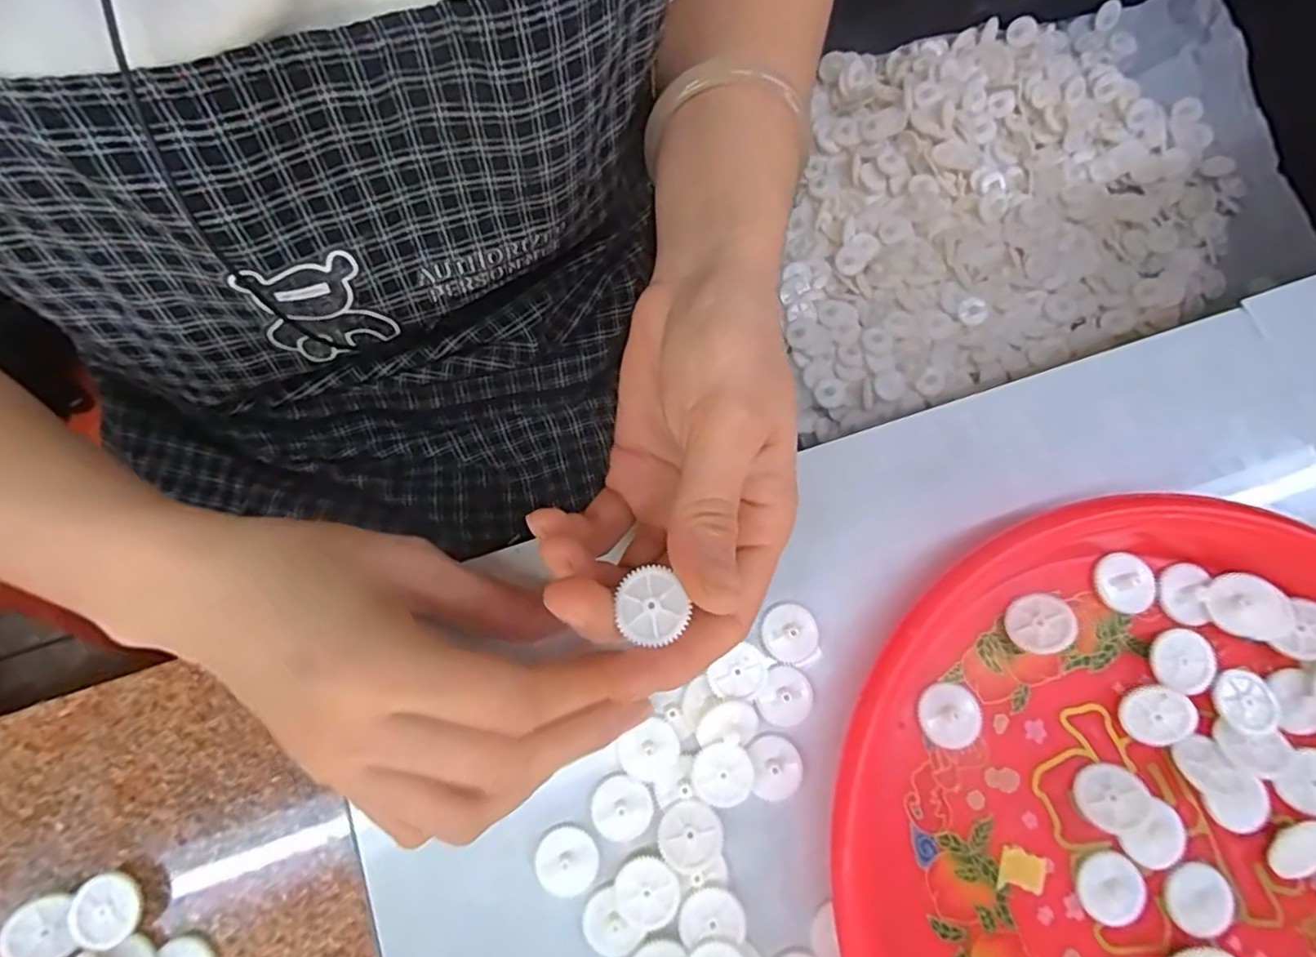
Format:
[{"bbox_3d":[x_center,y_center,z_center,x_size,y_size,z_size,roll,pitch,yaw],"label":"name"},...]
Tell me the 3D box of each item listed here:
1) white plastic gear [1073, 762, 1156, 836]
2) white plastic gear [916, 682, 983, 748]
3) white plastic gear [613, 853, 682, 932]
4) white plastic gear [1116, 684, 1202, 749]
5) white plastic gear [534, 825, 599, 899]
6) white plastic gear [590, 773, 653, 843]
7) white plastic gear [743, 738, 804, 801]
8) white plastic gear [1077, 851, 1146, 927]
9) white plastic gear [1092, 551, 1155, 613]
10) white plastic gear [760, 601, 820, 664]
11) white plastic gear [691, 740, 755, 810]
[{"bbox_3d":[0.155,0.109,0.223,0.023,0.010,0.021,13,77,3],"label":"white plastic gear"},{"bbox_3d":[0.104,0.084,0.233,0.021,0.004,0.021,0,77,0],"label":"white plastic gear"},{"bbox_3d":[-0.004,0.138,0.217,0.021,0.004,0.023,0,77,0],"label":"white plastic gear"},{"bbox_3d":[0.175,0.083,0.229,0.023,0.005,0.022,-20,91,17],"label":"white plastic gear"},{"bbox_3d":[-0.032,0.132,0.225,0.021,0.004,0.022,0,77,0],"label":"white plastic gear"},{"bbox_3d":[-0.013,0.114,0.228,0.020,0.005,0.022,0,77,0],"label":"white plastic gear"},{"bbox_3d":[0.041,0.102,0.230,0.018,0.004,0.021,-9,77,-2],"label":"white plastic gear"},{"bbox_3d":[0.153,0.138,0.219,0.021,0.004,0.022,0,77,0],"label":"white plastic gear"},{"bbox_3d":[0.175,0.038,0.243,0.021,0.004,0.021,5,77,1],"label":"white plastic gear"},{"bbox_3d":[0.049,0.056,0.241,0.020,0.004,0.021,0,77,0],"label":"white plastic gear"},{"bbox_3d":[0.022,0.103,0.226,0.020,0.006,0.021,0,77,0],"label":"white plastic gear"}]

